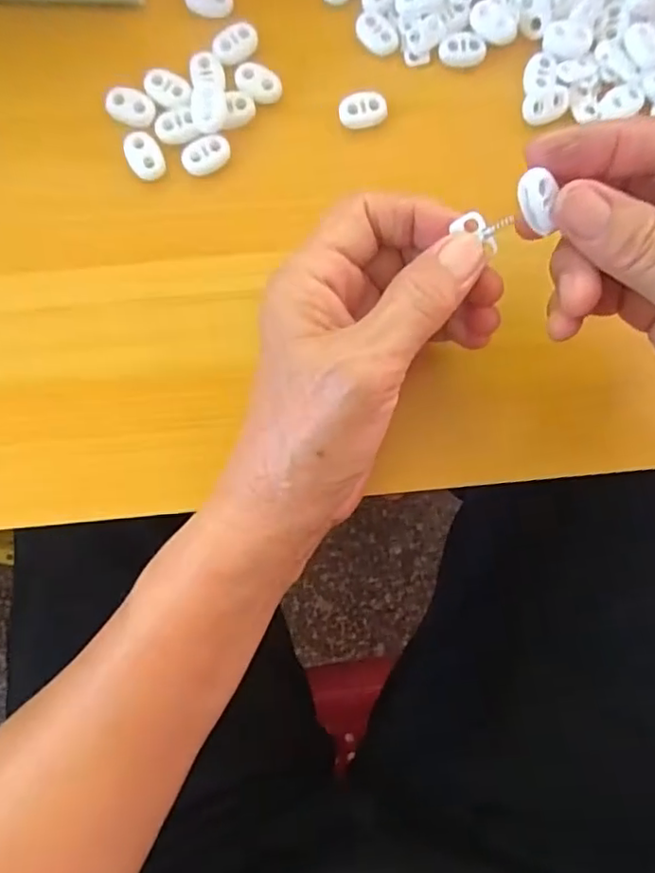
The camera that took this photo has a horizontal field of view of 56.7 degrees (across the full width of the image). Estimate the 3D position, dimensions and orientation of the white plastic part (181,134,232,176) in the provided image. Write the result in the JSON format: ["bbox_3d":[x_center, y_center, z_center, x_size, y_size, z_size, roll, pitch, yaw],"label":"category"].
[{"bbox_3d":[-0.055,-0.129,0.278,0.023,0.006,0.014,-28,86,-6],"label":"white plastic part"}]

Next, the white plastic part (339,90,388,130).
[{"bbox_3d":[0.017,-0.153,0.284,0.022,0.006,0.013,-12,84,-4],"label":"white plastic part"}]

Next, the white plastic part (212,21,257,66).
[{"bbox_3d":[-0.043,-0.184,0.282,0.022,0.004,0.016,-39,87,-7],"label":"white plastic part"}]

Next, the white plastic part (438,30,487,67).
[{"bbox_3d":[0.064,-0.185,0.289,0.022,0.004,0.014,-1,83,-3],"label":"white plastic part"}]

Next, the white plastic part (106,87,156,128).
[{"bbox_3d":[-0.089,-0.150,0.276,0.021,0.004,0.016,15,83,-1],"label":"white plastic part"}]

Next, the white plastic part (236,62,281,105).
[{"bbox_3d":[-0.032,-0.164,0.281,0.022,0.004,0.015,19,83,-1],"label":"white plastic part"}]

